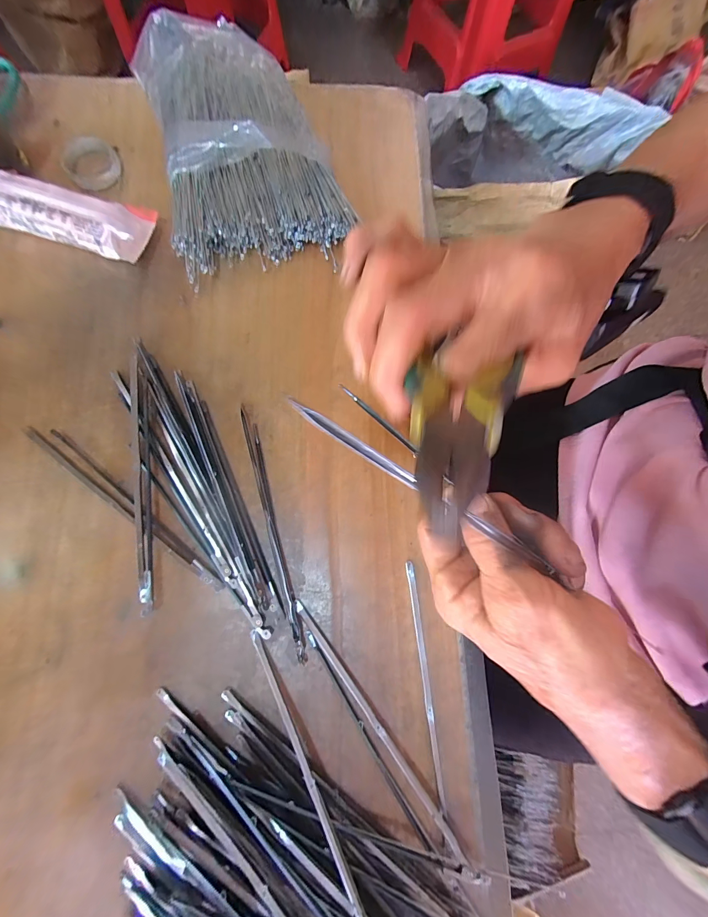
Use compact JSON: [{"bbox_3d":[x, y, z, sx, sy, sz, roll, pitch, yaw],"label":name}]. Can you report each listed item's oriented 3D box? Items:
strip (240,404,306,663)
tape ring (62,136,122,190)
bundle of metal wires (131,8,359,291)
[{"bbox_3d":[-0.059,0.048,0.235,0.010,0.005,0.181,-15,79,-5],"label":"strip"},{"bbox_3d":[-0.230,-0.259,0.286,0.045,0.009,0.046,0,78,-1],"label":"tape ring"},{"bbox_3d":[-0.096,-0.275,0.280,0.147,0.044,0.235,-15,79,-4],"label":"bundle of metal wires"}]

